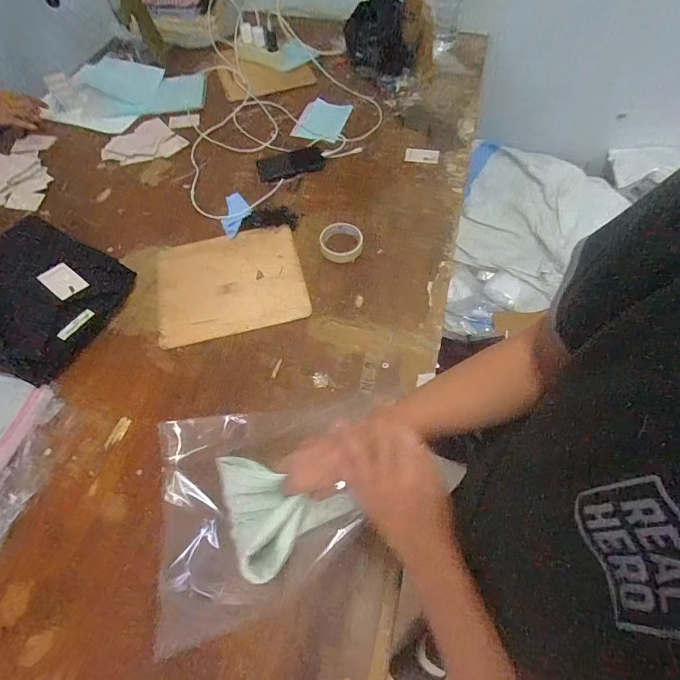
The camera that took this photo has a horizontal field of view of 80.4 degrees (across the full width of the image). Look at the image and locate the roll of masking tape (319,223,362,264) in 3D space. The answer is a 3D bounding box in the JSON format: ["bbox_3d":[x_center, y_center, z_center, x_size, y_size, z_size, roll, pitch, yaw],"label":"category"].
[{"bbox_3d":[0.003,-0.205,0.833,0.088,0.026,0.091,0,61,0],"label":"roll of masking tape"}]

